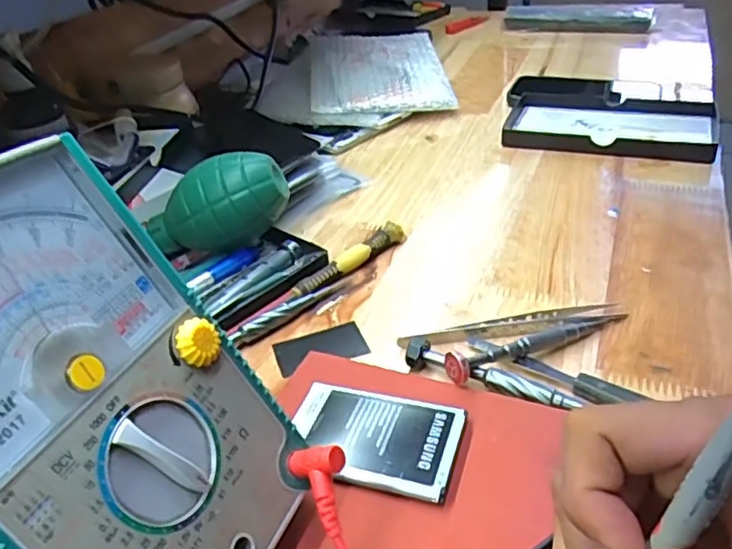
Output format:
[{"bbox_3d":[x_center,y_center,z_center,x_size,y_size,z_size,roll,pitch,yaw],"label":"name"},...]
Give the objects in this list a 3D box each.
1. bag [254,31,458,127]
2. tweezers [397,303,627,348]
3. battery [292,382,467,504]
[{"bbox_3d":[-0.012,-0.226,0.722,0.199,0.037,0.266,-4,34,-1],"label":"bag"},{"bbox_3d":[0.083,0.029,0.365,0.129,0.008,0.016,-6,34,-4],"label":"tweezers"},{"bbox_3d":[0.003,0.076,0.295,0.078,0.008,0.052,8,36,16],"label":"battery"}]

